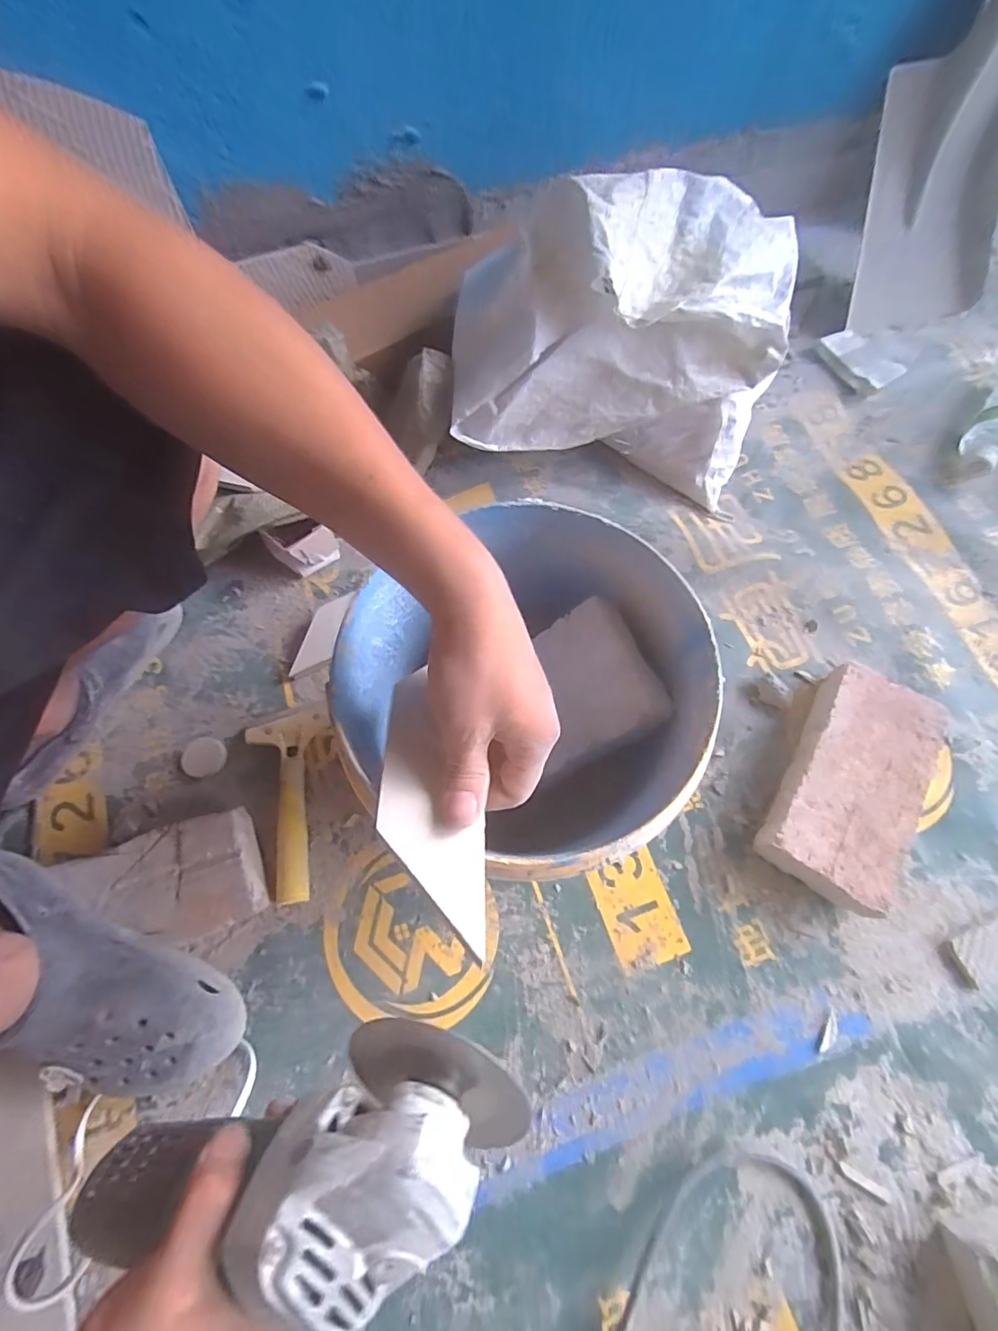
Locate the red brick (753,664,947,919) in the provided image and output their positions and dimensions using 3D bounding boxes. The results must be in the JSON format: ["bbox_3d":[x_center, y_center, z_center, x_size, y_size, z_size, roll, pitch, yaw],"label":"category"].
[{"bbox_3d":[0.339,0.111,0.510,0.109,0.053,0.216,31,72,12],"label":"red brick"}]

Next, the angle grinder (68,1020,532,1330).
[{"bbox_3d":[-0.117,0.256,0.262,0.260,0.093,0.097,-23,68,15],"label":"angle grinder"}]

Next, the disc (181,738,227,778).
[{"bbox_3d":[-0.304,0.095,0.545,0.042,0.009,0.039,0,68,1],"label":"disc"}]

